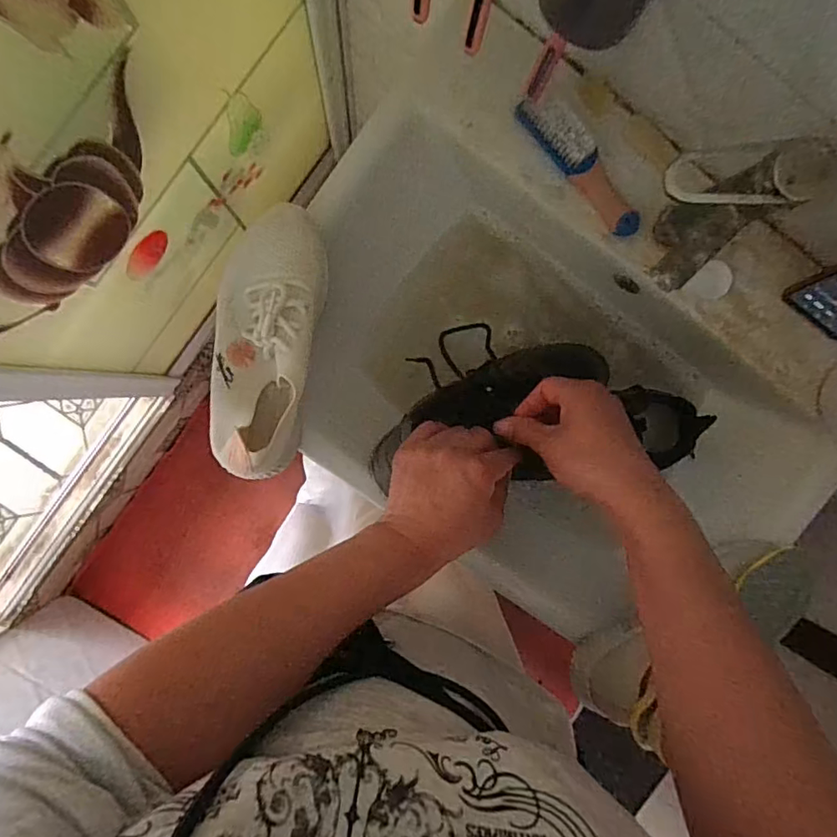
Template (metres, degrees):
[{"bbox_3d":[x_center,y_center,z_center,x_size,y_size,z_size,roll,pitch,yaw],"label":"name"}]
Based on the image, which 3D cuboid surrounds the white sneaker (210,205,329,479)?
[{"bbox_3d":[-0.136,-0.067,0.456,0.091,0.077,0.242,7,93,-5],"label":"white sneaker"}]

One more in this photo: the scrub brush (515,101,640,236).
[{"bbox_3d":[0.155,-0.239,0.498,0.027,0.031,0.154,-43,96,-1],"label":"scrub brush"}]

